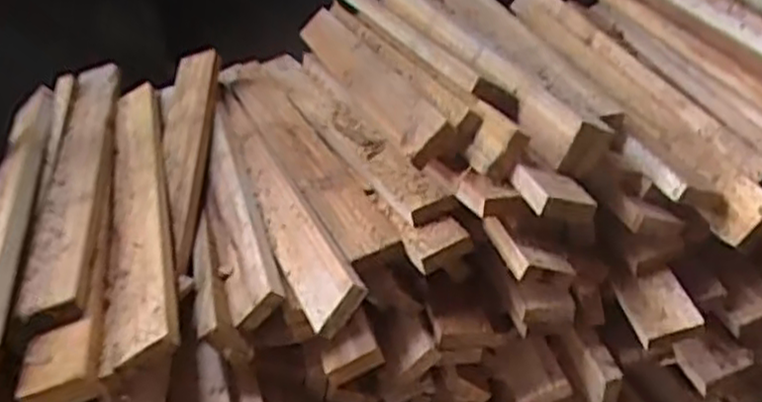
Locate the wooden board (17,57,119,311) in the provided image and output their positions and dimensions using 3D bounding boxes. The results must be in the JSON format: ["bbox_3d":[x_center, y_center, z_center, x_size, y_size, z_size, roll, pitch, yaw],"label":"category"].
[{"bbox_3d":[-0.349,-0.050,0.862,0.060,0.018,0.562,-11,32,-10],"label":"wooden board"}]

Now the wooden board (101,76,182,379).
[{"bbox_3d":[-0.263,-0.006,0.806,0.061,0.018,0.502,-28,36,0],"label":"wooden board"}]

